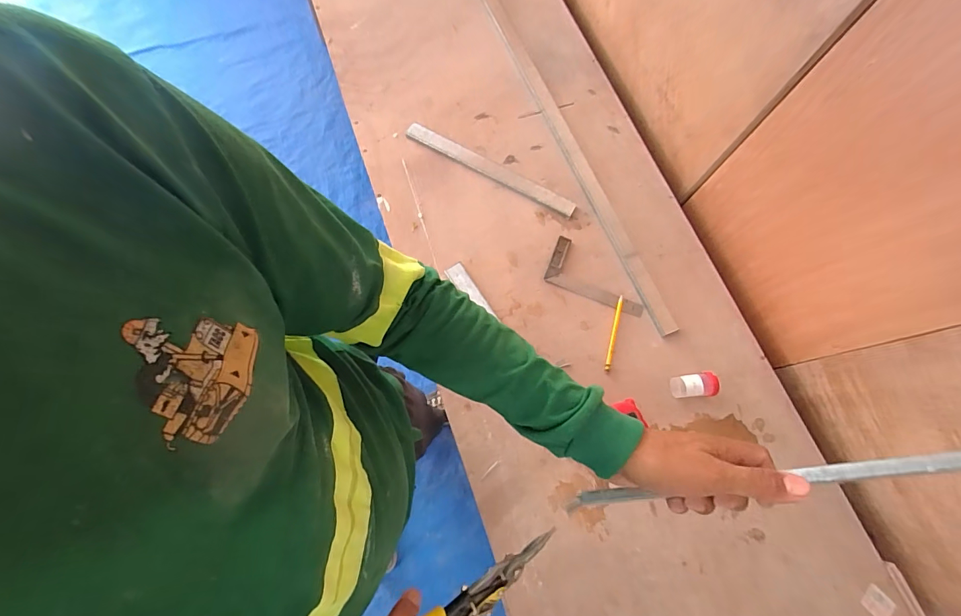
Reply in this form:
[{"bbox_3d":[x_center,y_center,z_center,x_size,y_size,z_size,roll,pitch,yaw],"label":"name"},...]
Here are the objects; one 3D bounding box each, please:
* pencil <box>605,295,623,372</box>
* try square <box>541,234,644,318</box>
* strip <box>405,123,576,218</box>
[{"bbox_3d":[0.250,0.046,0.771,0.011,0.006,0.145,16,73,3],"label":"pencil"},{"bbox_3d":[0.229,-0.060,0.802,0.197,0.008,0.100,24,74,6],"label":"try square"},{"bbox_3d":[0.021,-0.295,0.868,0.386,0.009,0.036,29,75,7],"label":"strip"}]

